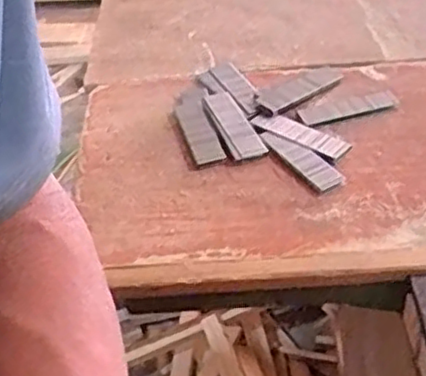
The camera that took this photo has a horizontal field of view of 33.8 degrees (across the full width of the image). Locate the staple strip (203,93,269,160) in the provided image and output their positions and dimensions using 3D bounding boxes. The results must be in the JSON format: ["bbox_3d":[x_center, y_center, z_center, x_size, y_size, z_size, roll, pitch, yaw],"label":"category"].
[{"bbox_3d":[0.015,-0.058,0.603,0.028,0.010,0.100,-17,43,-10],"label":"staple strip"}]

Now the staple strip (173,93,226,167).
[{"bbox_3d":[-0.014,-0.051,0.598,0.026,0.005,0.098,-14,43,-8],"label":"staple strip"}]

